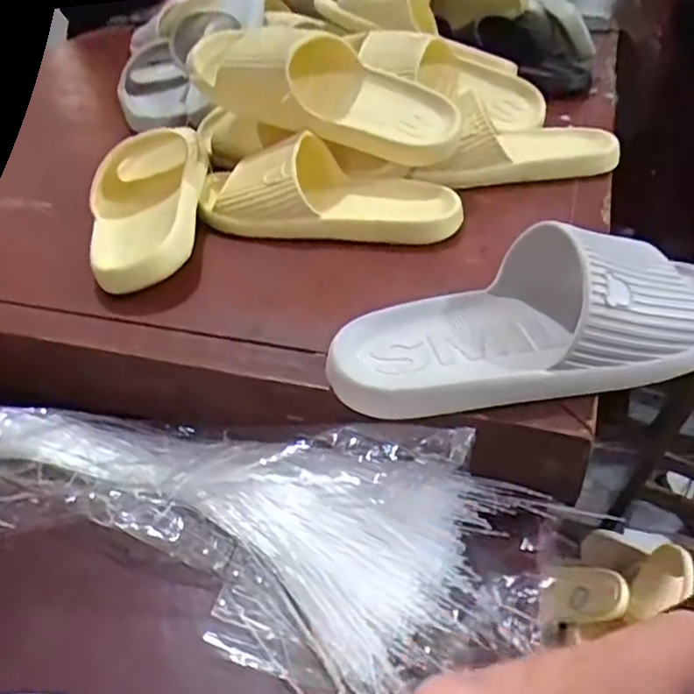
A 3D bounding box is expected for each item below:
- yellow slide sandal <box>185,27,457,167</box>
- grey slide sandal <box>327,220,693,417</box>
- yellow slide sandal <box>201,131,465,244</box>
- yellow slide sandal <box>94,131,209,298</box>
[{"bbox_3d":[-0.017,-0.243,0.630,0.247,0.079,0.107,17,37,-2],"label":"yellow slide sandal"},{"bbox_3d":[0.120,-0.028,0.424,0.269,0.063,0.109,-8,36,-6],"label":"grey slide sandal"},{"bbox_3d":[-0.023,-0.141,0.593,0.243,0.064,0.092,2,36,8],"label":"yellow slide sandal"},{"bbox_3d":[-0.180,-0.141,0.605,0.102,0.073,0.270,-10,36,-8],"label":"yellow slide sandal"}]

